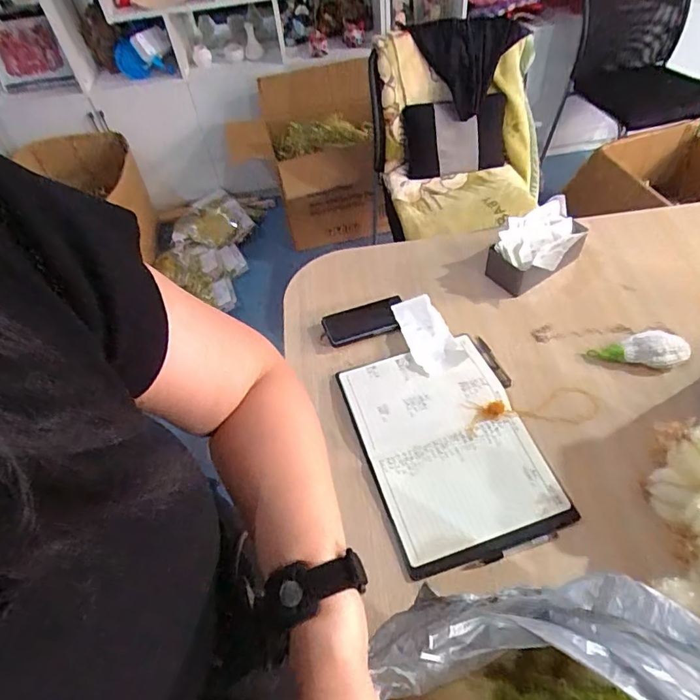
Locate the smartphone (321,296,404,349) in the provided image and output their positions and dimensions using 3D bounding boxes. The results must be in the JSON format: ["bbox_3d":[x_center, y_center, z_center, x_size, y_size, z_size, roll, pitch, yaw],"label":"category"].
[{"bbox_3d":[0.028,-0.051,0.946,0.147,0.011,0.079,-14,52,-7],"label":"smartphone"}]

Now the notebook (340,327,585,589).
[{"bbox_3d":[0.148,0.138,0.785,0.249,0.025,0.345,-16,53,-8],"label":"notebook"}]

